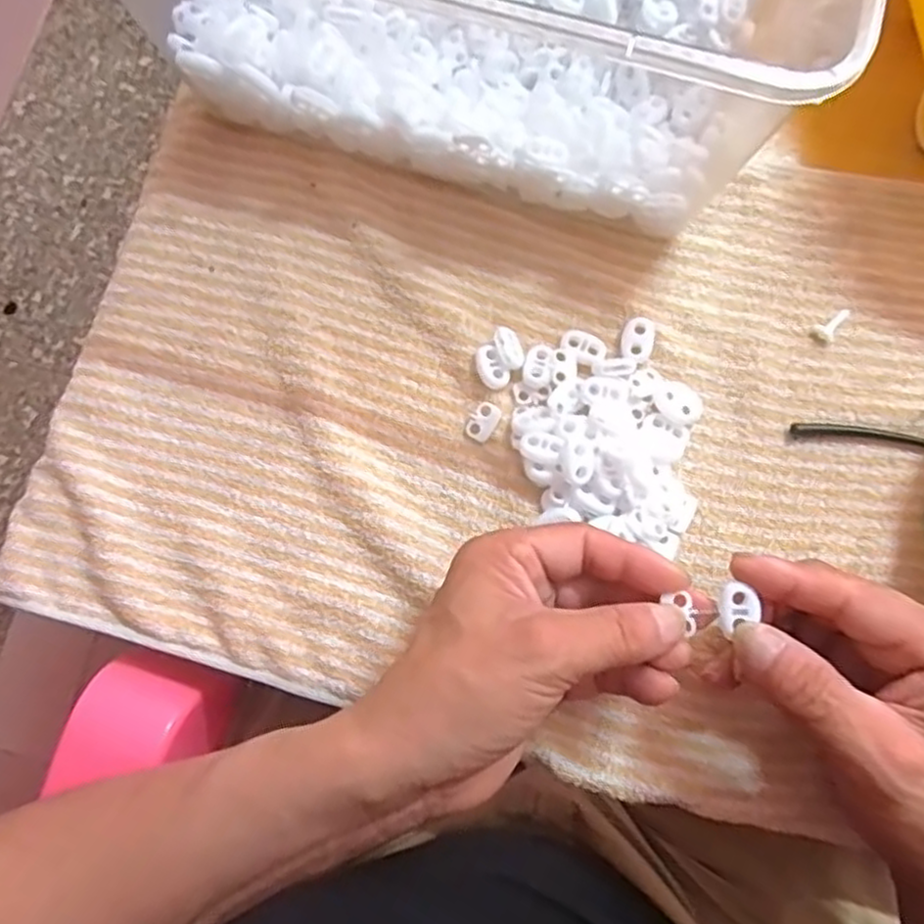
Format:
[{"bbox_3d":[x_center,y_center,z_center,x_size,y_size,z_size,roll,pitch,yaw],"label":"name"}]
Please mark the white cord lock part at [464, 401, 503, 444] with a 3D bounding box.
[{"bbox_3d":[0.010,-0.020,0.350,0.013,0.004,0.019,31,80,6],"label":"white cord lock part"}]

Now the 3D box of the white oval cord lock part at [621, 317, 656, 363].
[{"bbox_3d":[0.086,-0.059,0.358,0.015,0.006,0.022,17,78,4],"label":"white oval cord lock part"}]

